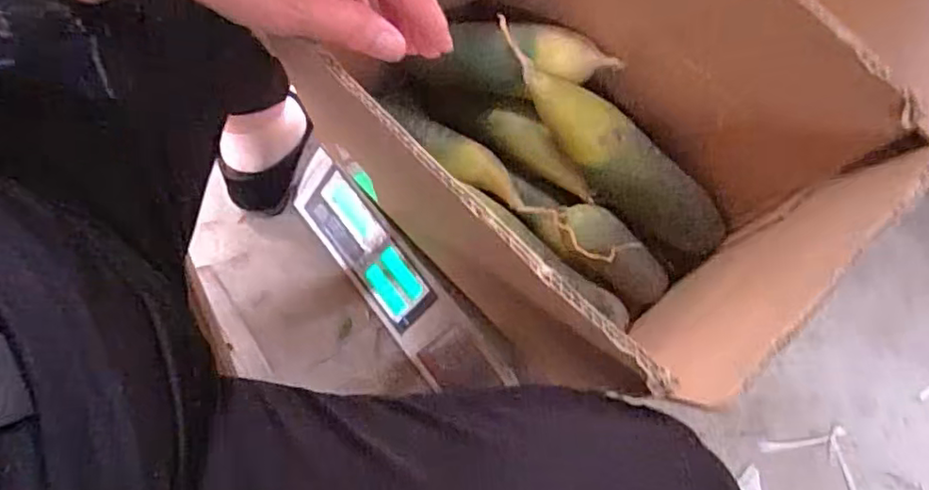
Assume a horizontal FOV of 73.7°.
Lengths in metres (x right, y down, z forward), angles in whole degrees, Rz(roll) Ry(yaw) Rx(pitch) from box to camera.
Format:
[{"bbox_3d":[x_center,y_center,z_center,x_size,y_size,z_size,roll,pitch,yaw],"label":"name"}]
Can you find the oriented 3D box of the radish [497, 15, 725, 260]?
[{"bbox_3d":[0.117,-0.070,0.484,0.222,0.047,0.050,42,80,-12],"label":"radish"}]

